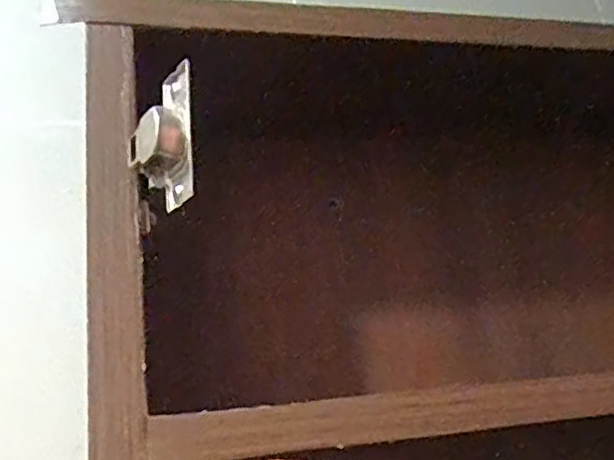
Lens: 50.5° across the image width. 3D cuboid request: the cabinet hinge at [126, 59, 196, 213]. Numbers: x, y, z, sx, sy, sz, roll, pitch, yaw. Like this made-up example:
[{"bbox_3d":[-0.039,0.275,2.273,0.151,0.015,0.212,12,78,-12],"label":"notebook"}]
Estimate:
[{"bbox_3d":[-0.062,-0.040,0.273,0.025,0.058,0.022,-2,-19,-17],"label":"cabinet hinge"}]

